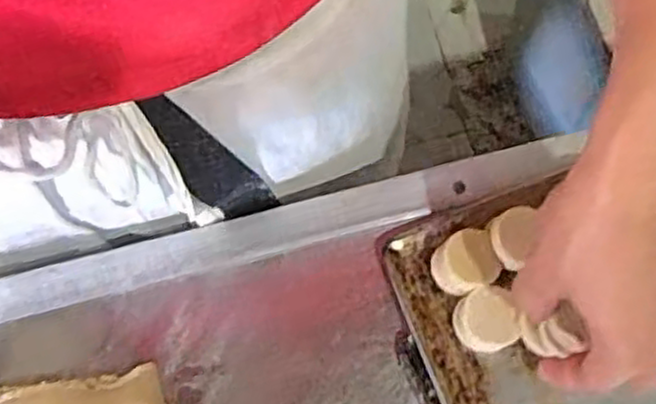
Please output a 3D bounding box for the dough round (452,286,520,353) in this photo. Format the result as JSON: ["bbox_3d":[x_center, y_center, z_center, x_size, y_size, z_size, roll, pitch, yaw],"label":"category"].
[{"bbox_3d":[0.087,0.067,0.424,0.031,0.022,0.033,-12,68,0],"label":"dough round"}]

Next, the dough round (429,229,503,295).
[{"bbox_3d":[0.078,0.036,0.434,0.032,0.029,0.032,-24,69,-5],"label":"dough round"}]

